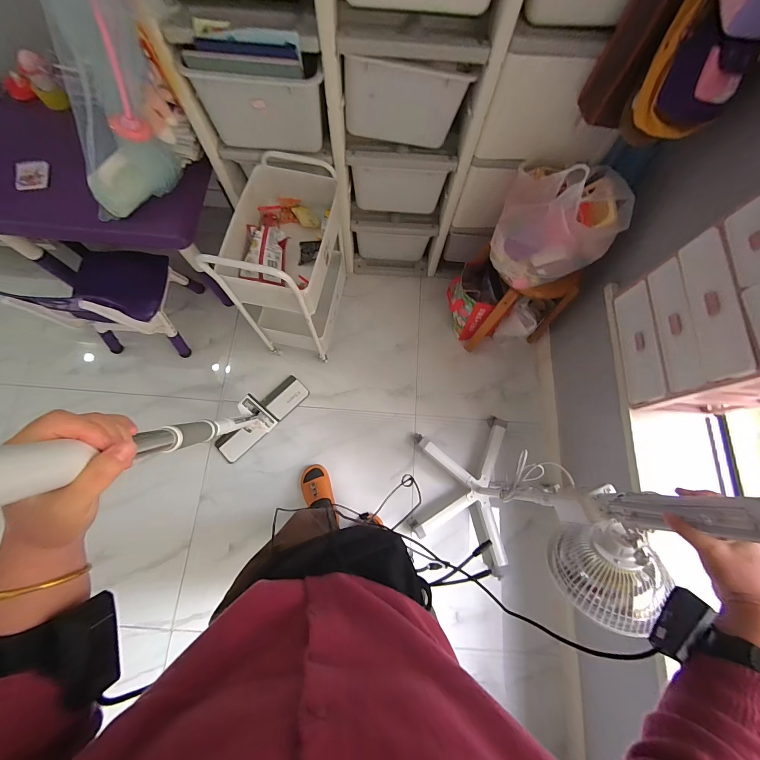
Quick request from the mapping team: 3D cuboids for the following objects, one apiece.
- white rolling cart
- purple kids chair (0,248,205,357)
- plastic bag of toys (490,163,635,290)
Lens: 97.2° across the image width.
[{"bbox_3d":[-0.300,-0.383,1.183,0.306,0.535,0.457,7,74,0],"label":"white rolling cart"},{"bbox_3d":[-0.948,-0.307,1.230,0.342,0.450,0.328,1,74,-2],"label":"purple kids chair"},{"bbox_3d":[0.494,-0.440,0.963,0.325,0.267,0.240,31,75,7],"label":"plastic bag of toys"}]

